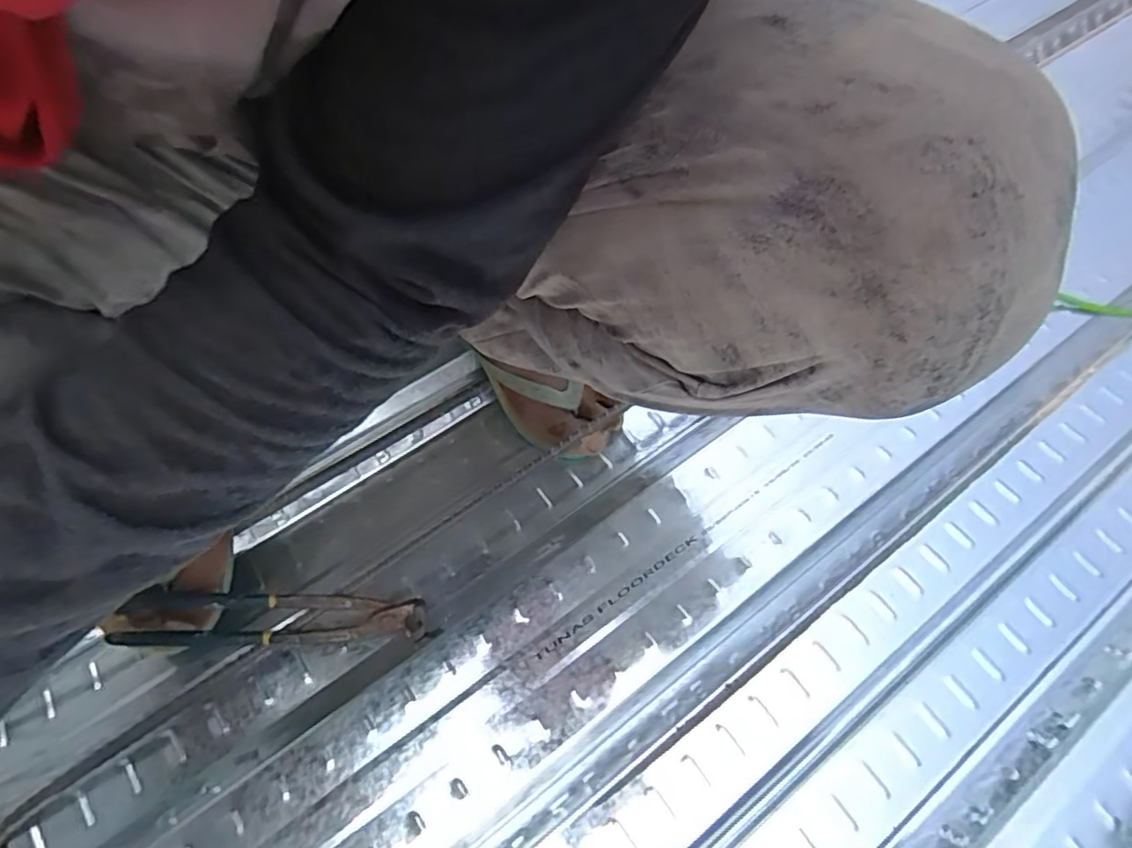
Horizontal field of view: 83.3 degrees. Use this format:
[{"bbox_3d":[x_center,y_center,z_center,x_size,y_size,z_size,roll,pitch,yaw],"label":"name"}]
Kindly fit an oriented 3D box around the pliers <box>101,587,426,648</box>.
[{"bbox_3d":[-0.220,0.150,0.486,0.219,0.018,0.041,4,89,-9],"label":"pliers"}]

